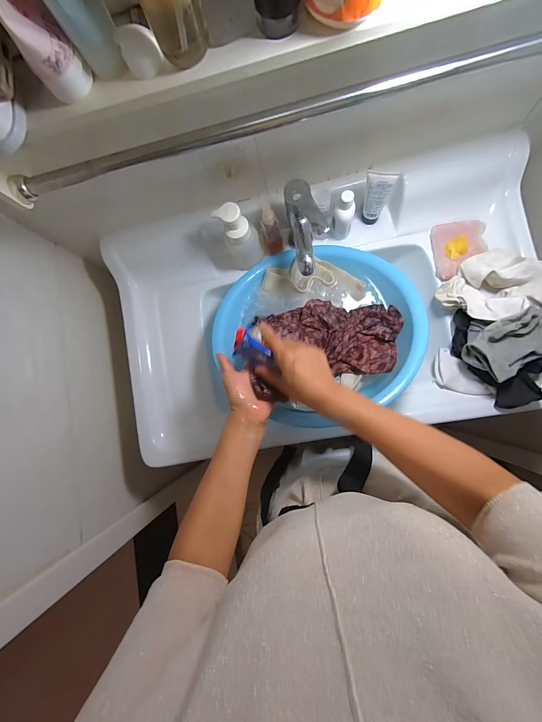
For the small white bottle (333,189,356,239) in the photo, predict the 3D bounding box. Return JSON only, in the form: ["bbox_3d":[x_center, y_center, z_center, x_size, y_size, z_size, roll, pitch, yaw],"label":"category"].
[{"bbox_3d":[0.139,-0.275,0.566,0.035,0.110,0.033,-1,85,7],"label":"small white bottle"}]

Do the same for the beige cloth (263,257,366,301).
[{"bbox_3d":[0.087,-0.170,0.603,0.197,0.022,0.075,7,86,8],"label":"beige cloth"}]

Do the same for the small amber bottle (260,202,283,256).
[{"bbox_3d":[0.000,-0.246,0.560,0.034,0.124,0.032,-20,83,5],"label":"small amber bottle"}]

